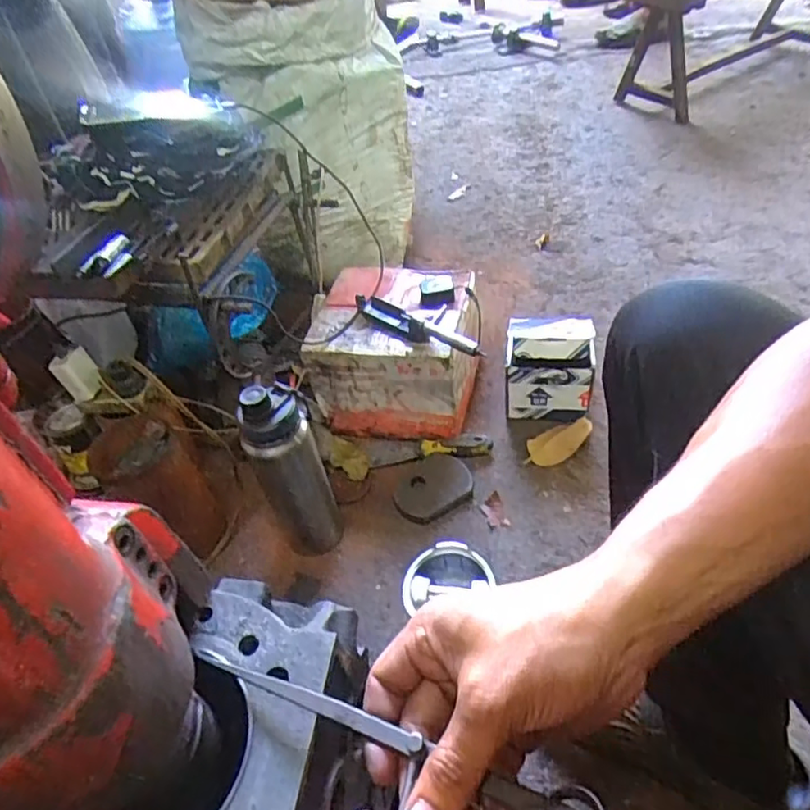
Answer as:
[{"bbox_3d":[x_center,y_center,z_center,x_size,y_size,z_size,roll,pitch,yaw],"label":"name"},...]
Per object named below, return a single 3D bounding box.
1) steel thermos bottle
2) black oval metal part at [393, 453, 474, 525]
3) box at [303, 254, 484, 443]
[{"bbox_3d":[-0.144,0.076,0.760,0.080,0.257,0.087,-21,47,-13],"label":"steel thermos bottle"},{"bbox_3d":[0.038,0.117,0.881,0.118,0.007,0.094,-30,50,-21],"label":"black oval metal part"},{"bbox_3d":[-0.006,-0.087,0.960,0.221,0.176,0.220,6,47,12],"label":"box"}]

